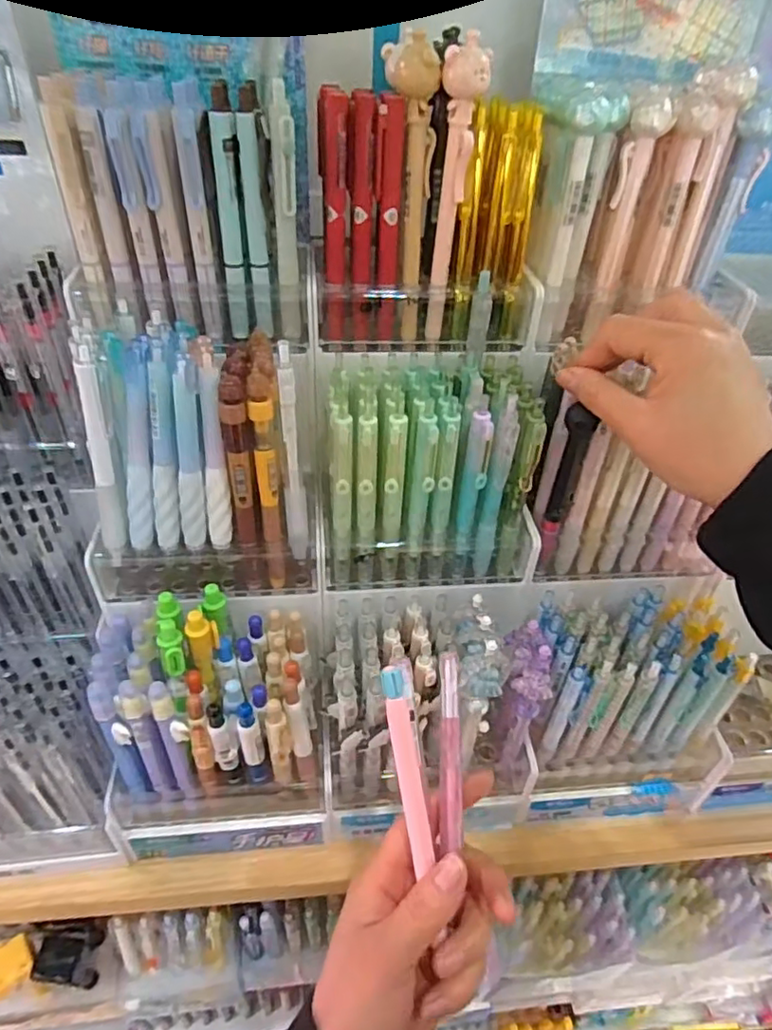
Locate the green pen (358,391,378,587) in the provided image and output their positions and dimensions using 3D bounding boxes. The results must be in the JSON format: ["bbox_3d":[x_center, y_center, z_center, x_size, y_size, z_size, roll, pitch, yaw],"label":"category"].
[{"bbox_3d":[-0.011,-0.008,0.362,0.011,0.133,0.013,8,40,6],"label":"green pen"}]

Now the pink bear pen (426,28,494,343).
[{"bbox_3d":[0.038,-0.174,0.337,0.022,0.148,0.014,9,40,7],"label":"pink bear pen"}]

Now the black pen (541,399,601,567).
[{"bbox_3d":[0.111,-0.015,0.374,0.015,0.119,0.010,10,40,10],"label":"black pen"}]

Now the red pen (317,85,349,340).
[{"bbox_3d":[-0.030,-0.167,0.345,0.016,0.129,0.010,4,40,1],"label":"red pen"}]

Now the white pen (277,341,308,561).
[{"bbox_3d":[-0.054,-0.031,0.345,0.012,0.133,0.017,-1,40,-4],"label":"white pen"}]

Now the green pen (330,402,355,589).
[{"bbox_3d":[-0.026,-0.007,0.362,0.012,0.132,0.010,-2,40,-5],"label":"green pen"}]

